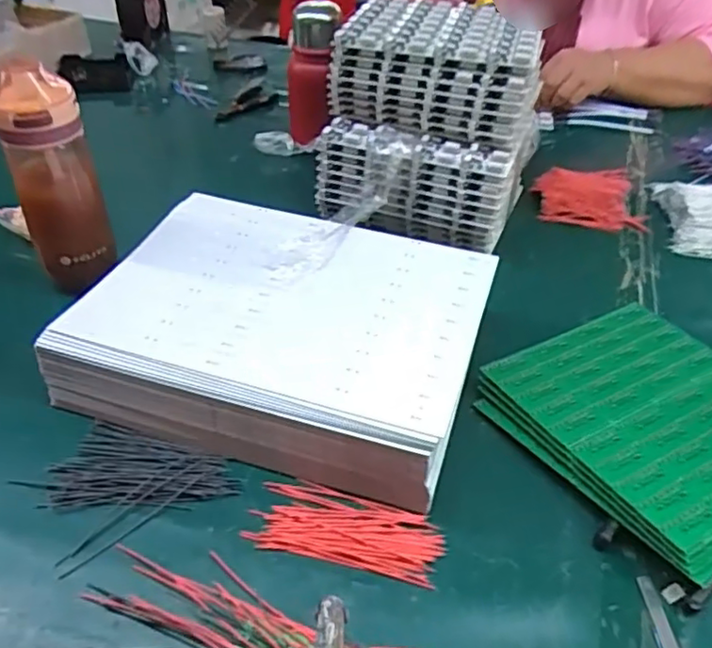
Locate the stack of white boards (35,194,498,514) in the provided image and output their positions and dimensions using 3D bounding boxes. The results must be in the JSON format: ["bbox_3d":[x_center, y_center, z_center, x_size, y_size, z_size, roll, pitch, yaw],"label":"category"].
[{"bbox_3d":[-0.062,0.002,0.565,0.323,0.067,0.249,13,43,13],"label":"stack of white boards"}]

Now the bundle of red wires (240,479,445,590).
[{"bbox_3d":[-0.007,0.147,0.456,0.134,0.005,0.056,11,42,11],"label":"bundle of red wires"}]

